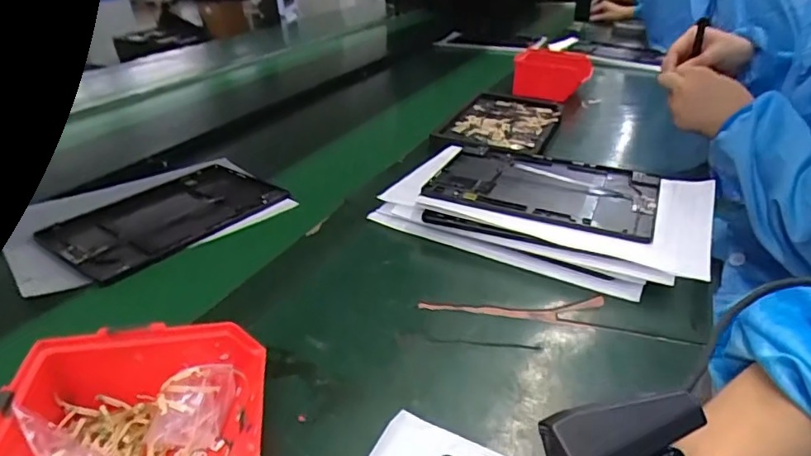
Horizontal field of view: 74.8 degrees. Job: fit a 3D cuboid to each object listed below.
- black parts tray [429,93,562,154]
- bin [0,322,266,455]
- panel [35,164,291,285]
[{"bbox_3d":[0.146,-0.164,0.831,0.167,0.027,0.291,9,29,20],"label":"black parts tray"},{"bbox_3d":[-0.148,0.122,0.296,0.132,0.070,0.122,-5,30,-8],"label":"bin"},{"bbox_3d":[-0.270,-0.017,0.616,0.175,0.016,0.235,21,36,32],"label":"panel"}]

